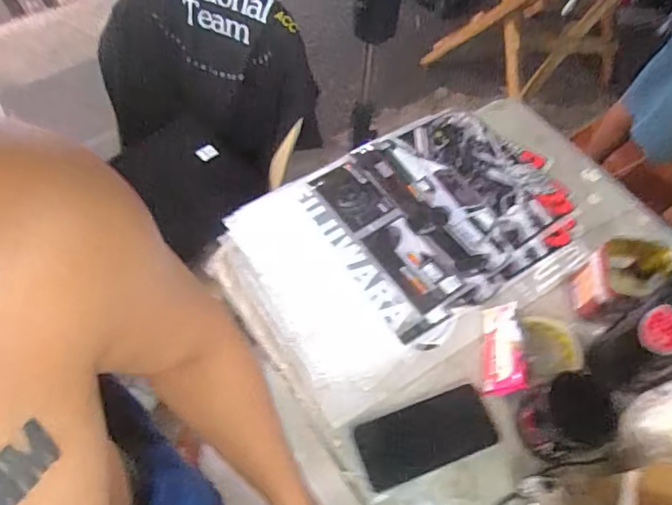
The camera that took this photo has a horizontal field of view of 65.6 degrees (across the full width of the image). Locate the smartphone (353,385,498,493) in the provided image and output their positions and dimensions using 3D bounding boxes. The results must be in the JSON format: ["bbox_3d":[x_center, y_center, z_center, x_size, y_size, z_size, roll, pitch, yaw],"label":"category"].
[{"bbox_3d":[0.106,0.217,0.620,0.162,0.011,0.076,-17,62,-13],"label":"smartphone"}]

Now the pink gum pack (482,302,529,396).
[{"bbox_3d":[0.211,0.120,0.657,0.055,0.023,0.115,-16,61,35],"label":"pink gum pack"}]

